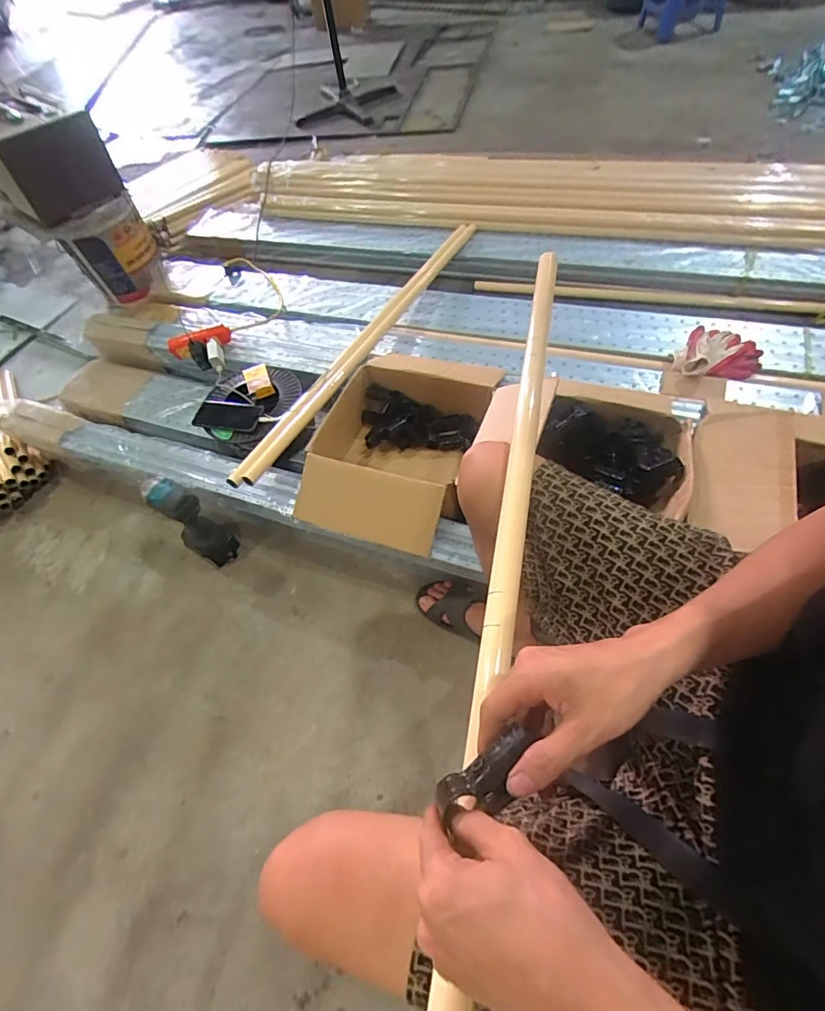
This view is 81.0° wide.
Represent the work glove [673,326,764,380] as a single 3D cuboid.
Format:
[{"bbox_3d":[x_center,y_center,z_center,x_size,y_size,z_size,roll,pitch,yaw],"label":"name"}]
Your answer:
[{"bbox_3d":[0.725,-0.353,1.143,0.174,0.067,0.188,31,65,26],"label":"work glove"}]

